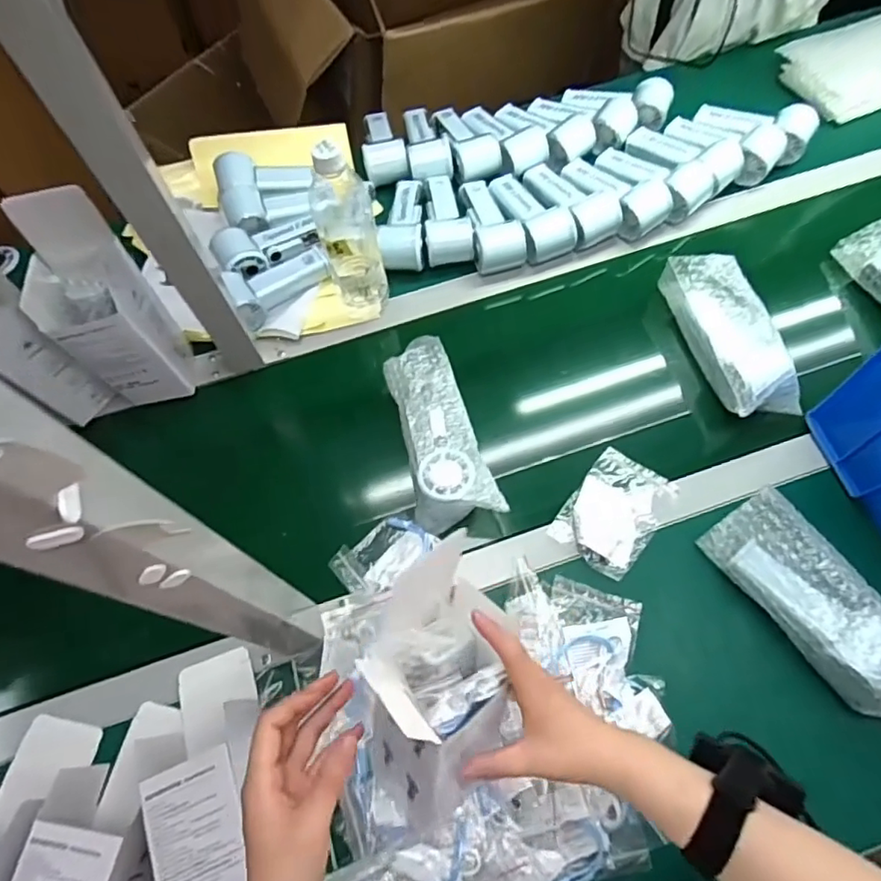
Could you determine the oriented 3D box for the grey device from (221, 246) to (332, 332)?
[{"bbox_3d":[-0.196,-0.195,0.705,0.127,0.033,0.064,-26,66,-8],"label":"grey device"}]

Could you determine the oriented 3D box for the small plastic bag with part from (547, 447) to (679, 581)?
[{"bbox_3d":[0.183,0.074,0.594,0.087,0.016,0.130,34,72,18],"label":"small plastic bag with part"}]

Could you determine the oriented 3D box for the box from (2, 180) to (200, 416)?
[{"bbox_3d":[-0.350,-0.127,0.586,0.096,0.245,0.080,-9,66,-3],"label":"box"}]

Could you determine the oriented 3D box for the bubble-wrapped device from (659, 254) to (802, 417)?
[{"bbox_3d":[0.323,-0.125,0.637,0.070,0.068,0.209,-16,65,-3],"label":"bubble-wrapped device"}]

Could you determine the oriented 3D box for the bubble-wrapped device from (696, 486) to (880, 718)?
[{"bbox_3d":[0.336,0.145,0.505,0.065,0.082,0.200,-32,67,-11],"label":"bubble-wrapped device"}]

